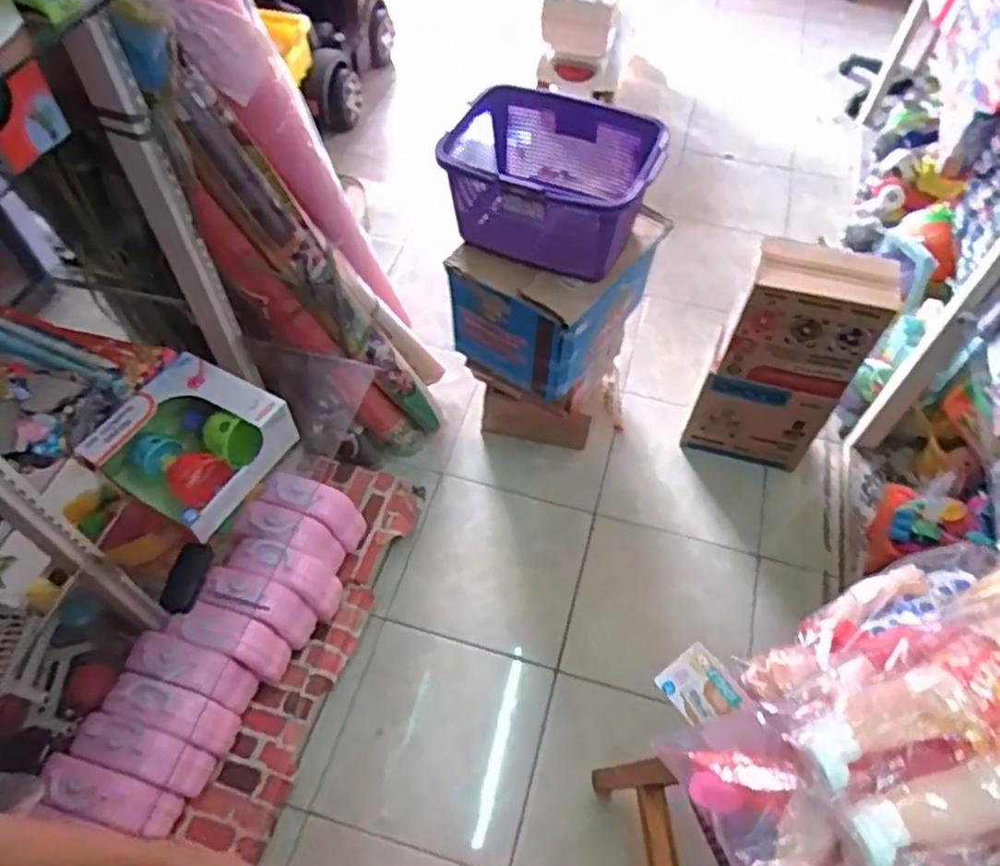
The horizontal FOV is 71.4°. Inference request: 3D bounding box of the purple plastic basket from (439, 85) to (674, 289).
[{"bbox_3d":[0.101,-0.494,1.380,0.387,0.204,0.284,18,59,9],"label":"purple plastic basket"}]

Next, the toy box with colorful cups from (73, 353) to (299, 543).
[{"bbox_3d":[-0.502,0.017,1.144,0.232,0.096,0.242,28,62,15],"label":"toy box with colorful cups"}]

